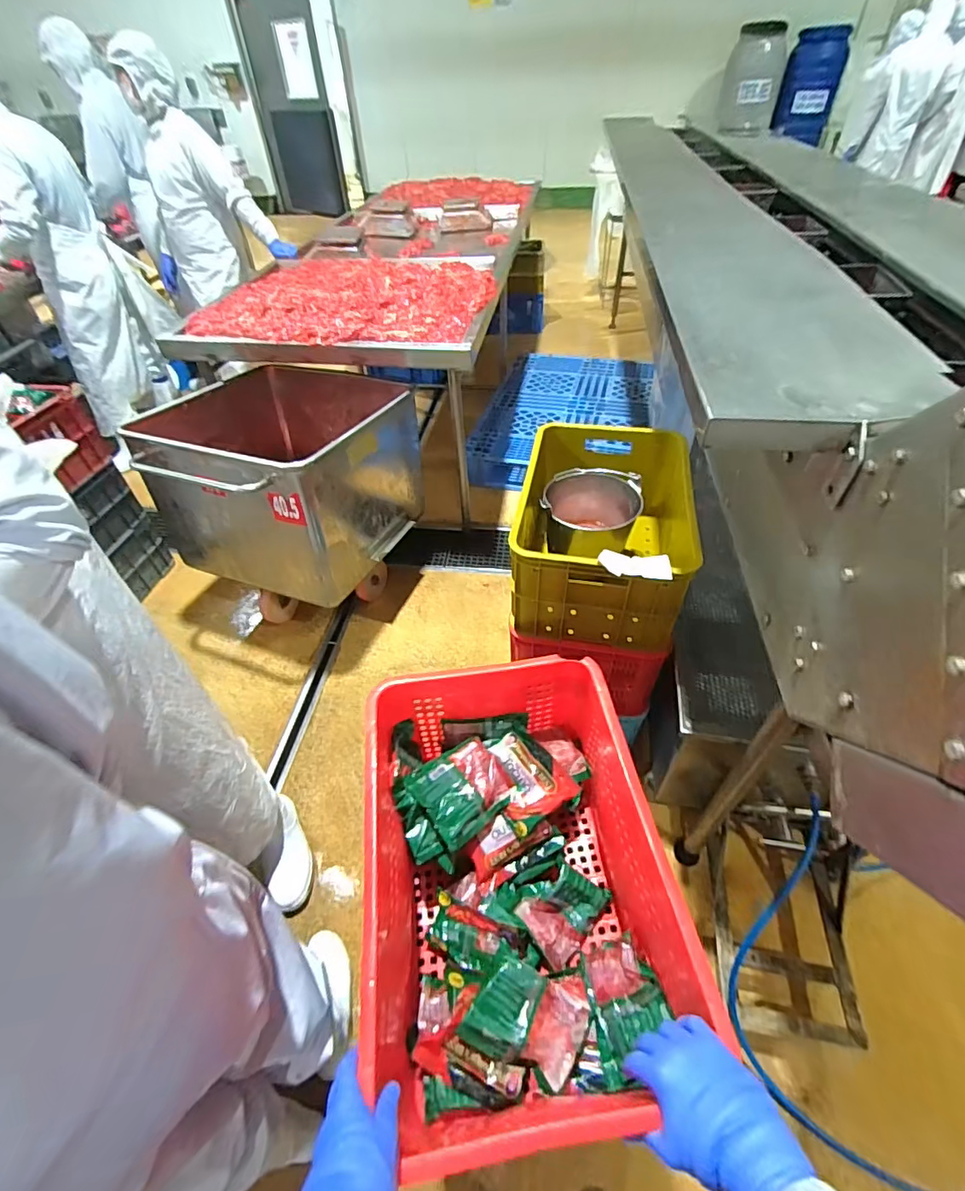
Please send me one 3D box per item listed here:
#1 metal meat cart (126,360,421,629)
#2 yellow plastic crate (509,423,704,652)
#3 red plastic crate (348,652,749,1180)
[{"bbox_3d":[-0.590,-0.370,1.692,0.626,0.590,0.761,19,53,14],"label":"metal meat cart"},{"bbox_3d":[0.270,-0.167,1.187,0.351,0.253,0.526,8,51,6],"label":"yellow plastic crate"},{"bbox_3d":[0.033,0.365,0.708,0.346,0.259,0.518,-6,51,-6],"label":"red plastic crate"}]

